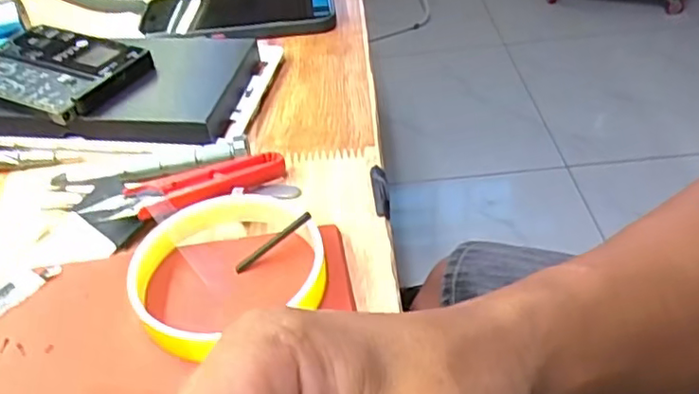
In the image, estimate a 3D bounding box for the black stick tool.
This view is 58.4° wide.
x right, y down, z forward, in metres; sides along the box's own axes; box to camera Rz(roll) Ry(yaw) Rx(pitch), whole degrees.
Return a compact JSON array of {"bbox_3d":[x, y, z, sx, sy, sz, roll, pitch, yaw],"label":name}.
[{"bbox_3d":[-0.034,0.021,0.283,0.041,0.004,0.004,-38,48,-5],"label":"black stick tool"}]

